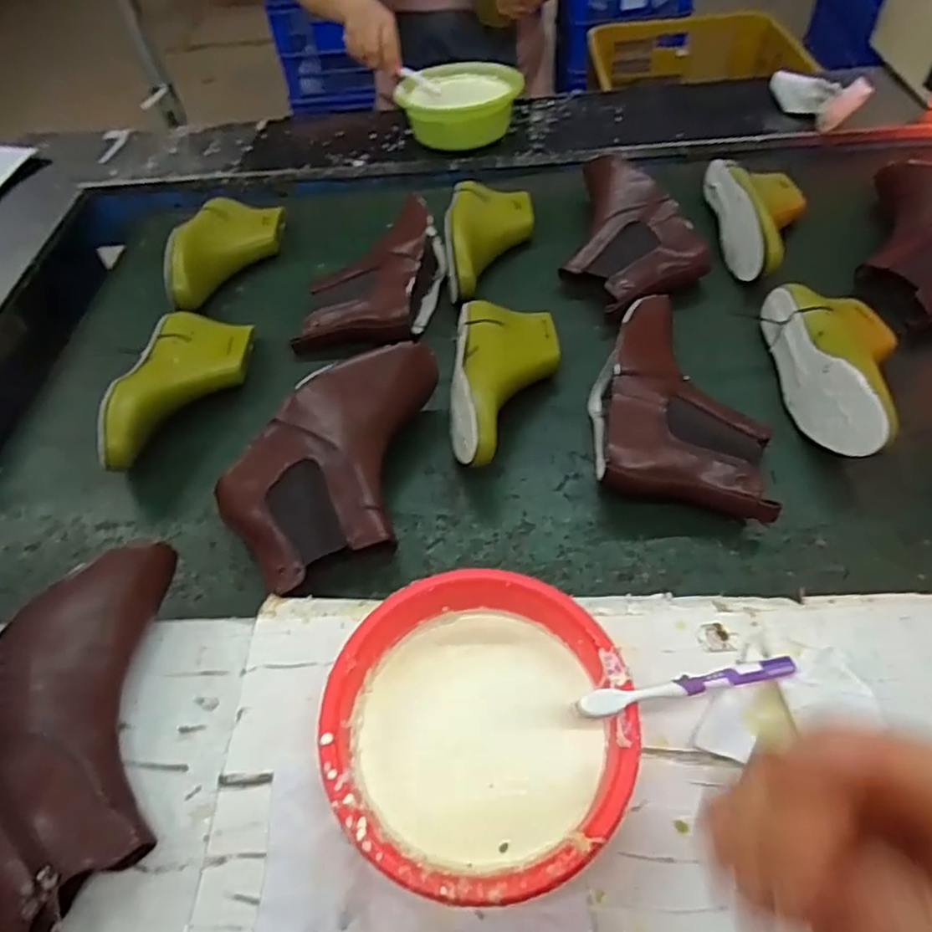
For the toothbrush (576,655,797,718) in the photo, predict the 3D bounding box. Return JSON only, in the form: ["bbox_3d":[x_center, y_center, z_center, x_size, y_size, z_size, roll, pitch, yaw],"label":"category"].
[{"bbox_3d":[0.147,0.142,0.418,0.175,0.014,0.014,-1,48,-25],"label":"toothbrush"}]

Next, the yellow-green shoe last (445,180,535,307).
[{"bbox_3d":[0.032,-0.295,0.841,0.108,0.076,0.216,0,53,6],"label":"yellow-green shoe last"}]

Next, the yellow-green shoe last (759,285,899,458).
[{"bbox_3d":[0.379,-0.097,0.644,0.106,0.076,0.223,1,52,6],"label":"yellow-green shoe last"}]

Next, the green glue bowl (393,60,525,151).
[{"bbox_3d":[-0.015,-0.572,1.025,0.173,0.064,0.173,-35,57,-19],"label":"green glue bowl"}]

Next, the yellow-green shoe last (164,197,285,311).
[{"bbox_3d":[-0.326,-0.296,0.878,0.089,0.086,0.235,4,52,9],"label":"yellow-green shoe last"}]

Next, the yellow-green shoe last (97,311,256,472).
[{"bbox_3d":[-0.311,-0.086,0.716,0.107,0.075,0.231,-3,52,3],"label":"yellow-green shoe last"}]

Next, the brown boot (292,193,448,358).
[{"bbox_3d":[-0.120,-0.243,0.824,0.172,0.068,0.234,-2,52,4],"label":"brown boot"}]

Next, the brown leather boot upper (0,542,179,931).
[{"bbox_3d":[-0.270,0.183,0.449,0.147,0.069,0.257,13,55,15],"label":"brown leather boot upper"}]

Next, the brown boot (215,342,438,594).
[{"bbox_3d":[-0.102,-0.002,0.612,0.246,0.089,0.159,-34,57,-19],"label":"brown boot"}]

